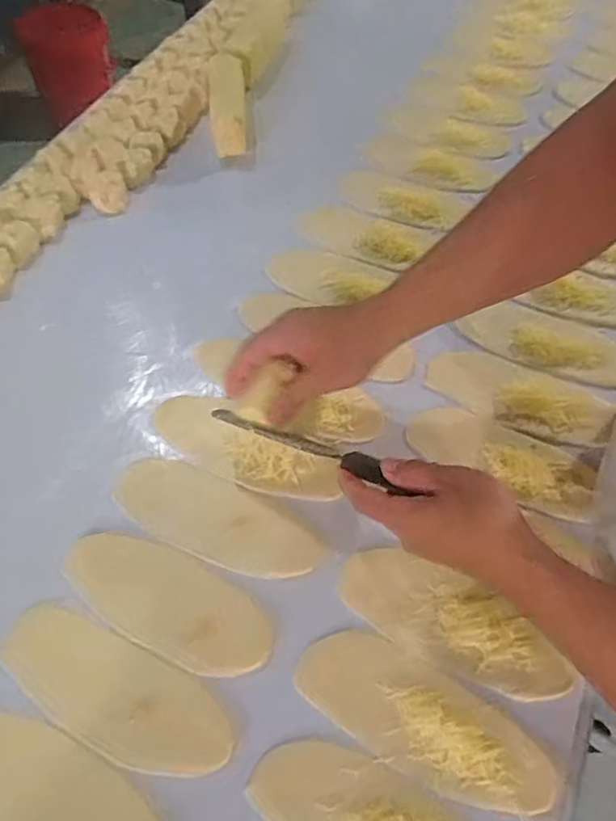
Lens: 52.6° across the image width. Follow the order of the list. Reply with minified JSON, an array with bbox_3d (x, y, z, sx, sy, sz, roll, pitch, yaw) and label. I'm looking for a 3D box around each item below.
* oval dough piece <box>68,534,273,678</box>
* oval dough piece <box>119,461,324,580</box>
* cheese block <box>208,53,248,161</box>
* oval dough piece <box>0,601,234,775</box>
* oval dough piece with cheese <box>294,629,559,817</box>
[{"bbox_3d":[-0.114,0.153,0.504,0.178,0.006,0.075,24,59,12],"label":"oval dough piece"},{"bbox_3d":[-0.080,0.094,0.544,0.190,0.009,0.070,23,59,12],"label":"oval dough piece"},{"bbox_3d":[-0.105,-0.411,0.844,0.053,0.061,0.164,-3,57,-4],"label":"cheese block"},{"bbox_3d":[-0.147,0.207,0.461,0.191,0.004,0.071,23,59,12],"label":"oval dough piece"},{"bbox_3d":[0.082,0.222,0.450,0.183,0.020,0.074,31,61,17],"label":"oval dough piece with cheese"}]

